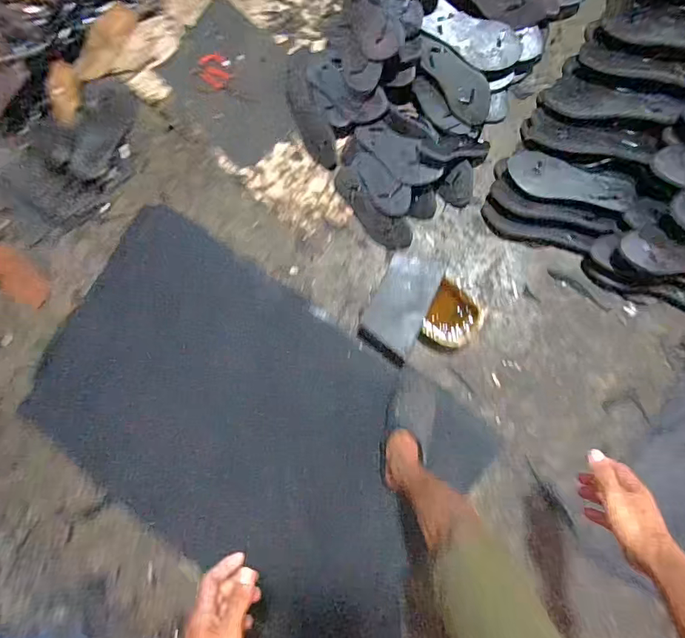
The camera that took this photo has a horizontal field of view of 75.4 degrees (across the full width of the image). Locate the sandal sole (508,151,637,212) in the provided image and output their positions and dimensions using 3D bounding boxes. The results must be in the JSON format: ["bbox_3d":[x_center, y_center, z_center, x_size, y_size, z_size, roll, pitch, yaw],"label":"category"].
[{"bbox_3d":[0.470,-0.285,0.919,0.246,0.032,0.078,25,90,23],"label":"sandal sole"}]

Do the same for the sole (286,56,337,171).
[{"bbox_3d":[-0.078,-0.496,1.079,0.084,0.010,0.267,-18,93,29],"label":"sole"}]

